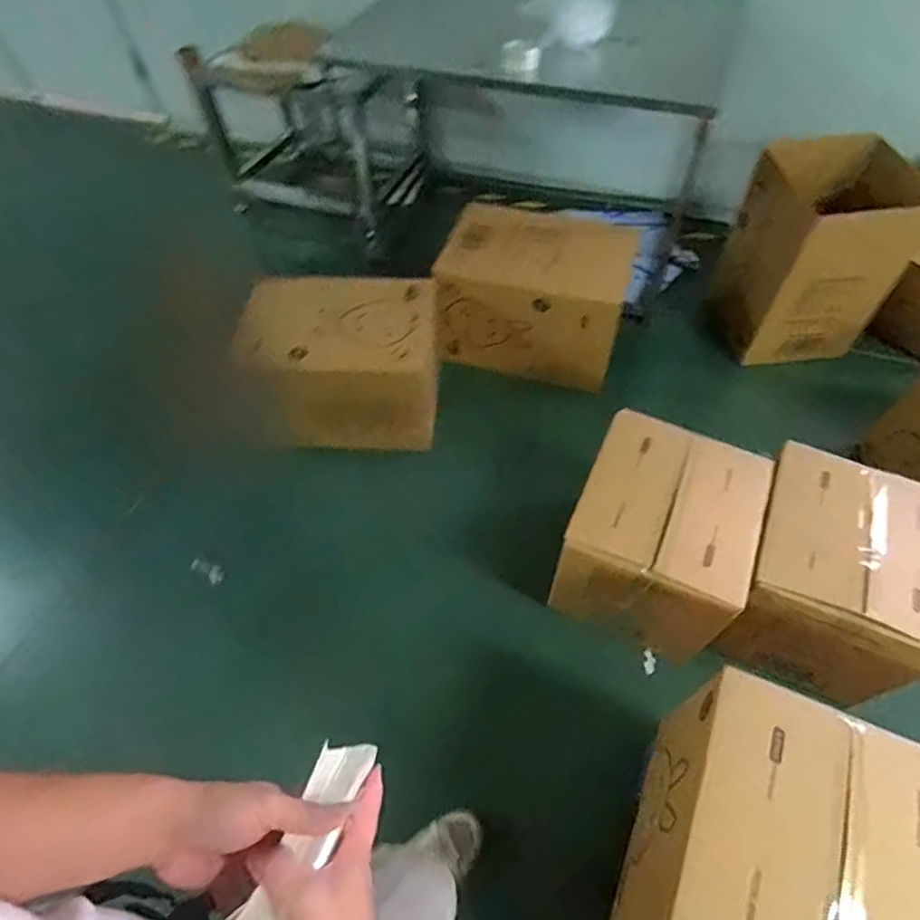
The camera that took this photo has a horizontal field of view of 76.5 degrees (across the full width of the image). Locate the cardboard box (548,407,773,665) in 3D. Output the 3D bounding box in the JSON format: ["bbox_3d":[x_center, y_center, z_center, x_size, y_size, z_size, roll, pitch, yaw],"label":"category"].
[{"bbox_3d":[0.421,0.164,1.281,0.327,0.323,0.371,21,58,15],"label":"cardboard box"}]

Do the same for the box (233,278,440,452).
[{"bbox_3d":[-0.307,-0.265,1.589,0.485,0.322,0.308,-2,57,-3],"label":"box"}]

